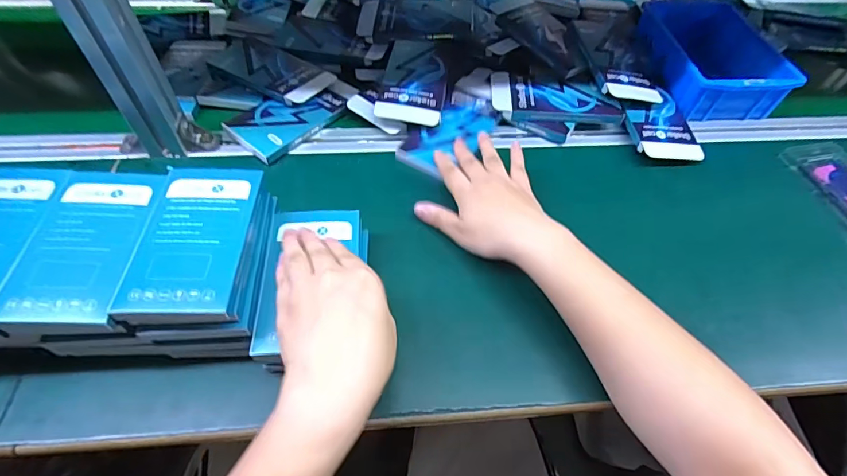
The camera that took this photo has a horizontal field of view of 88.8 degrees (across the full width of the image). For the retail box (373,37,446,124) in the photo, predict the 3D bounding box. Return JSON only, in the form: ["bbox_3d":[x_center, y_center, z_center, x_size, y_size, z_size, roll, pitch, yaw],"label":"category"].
[{"bbox_3d":[-0.010,-0.194,0.532,0.076,0.023,0.144,5,54,3],"label":"retail box"}]

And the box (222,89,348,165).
[{"bbox_3d":[-0.156,-0.142,0.509,0.075,0.017,0.127,37,61,23],"label":"box"}]

